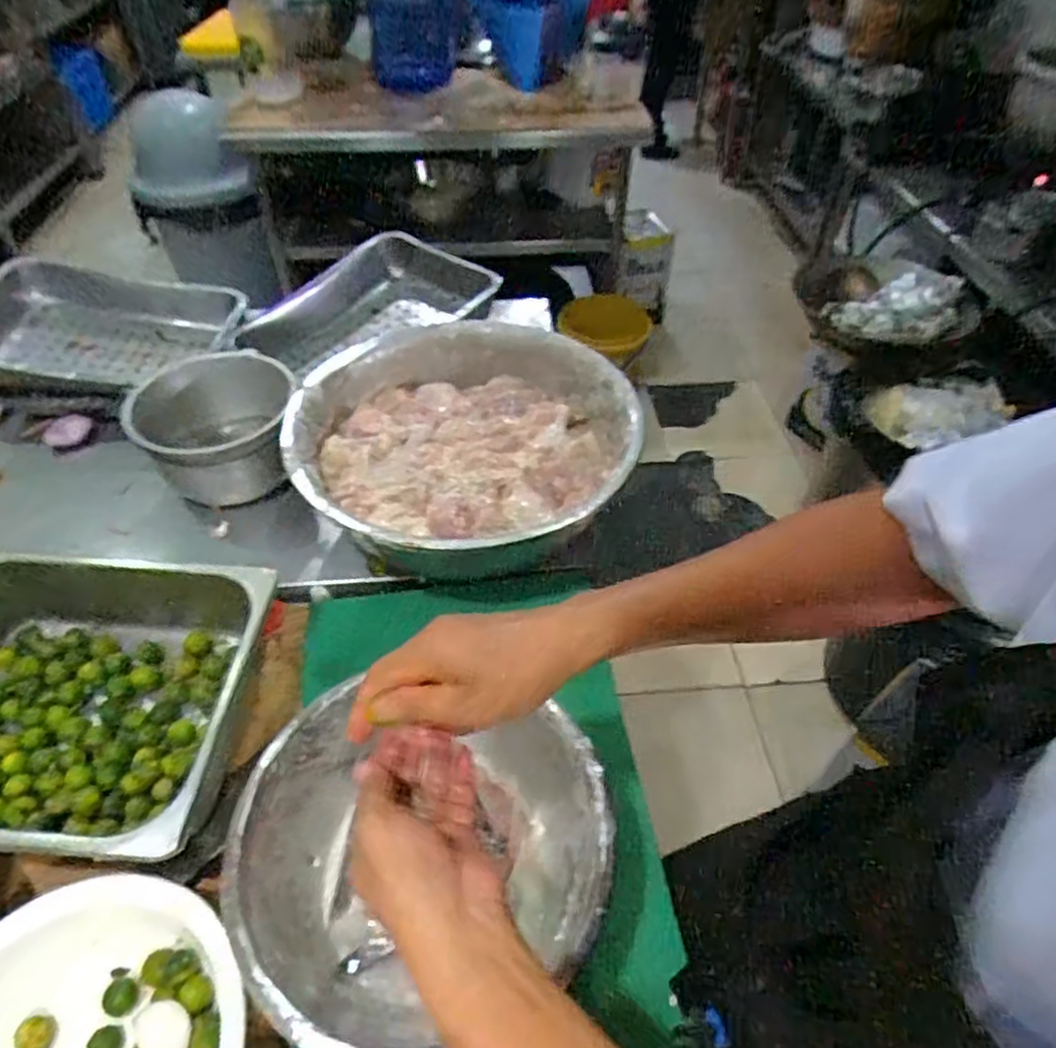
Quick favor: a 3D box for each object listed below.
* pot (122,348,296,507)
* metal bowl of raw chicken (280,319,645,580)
[{"bbox_3d":[-0.384,-0.112,0.845,0.183,0.112,0.183,-5,47,-6],"label":"pot"},{"bbox_3d":[-0.065,-0.088,0.804,0.363,0.114,0.380,0,47,0],"label":"metal bowl of raw chicken"}]

